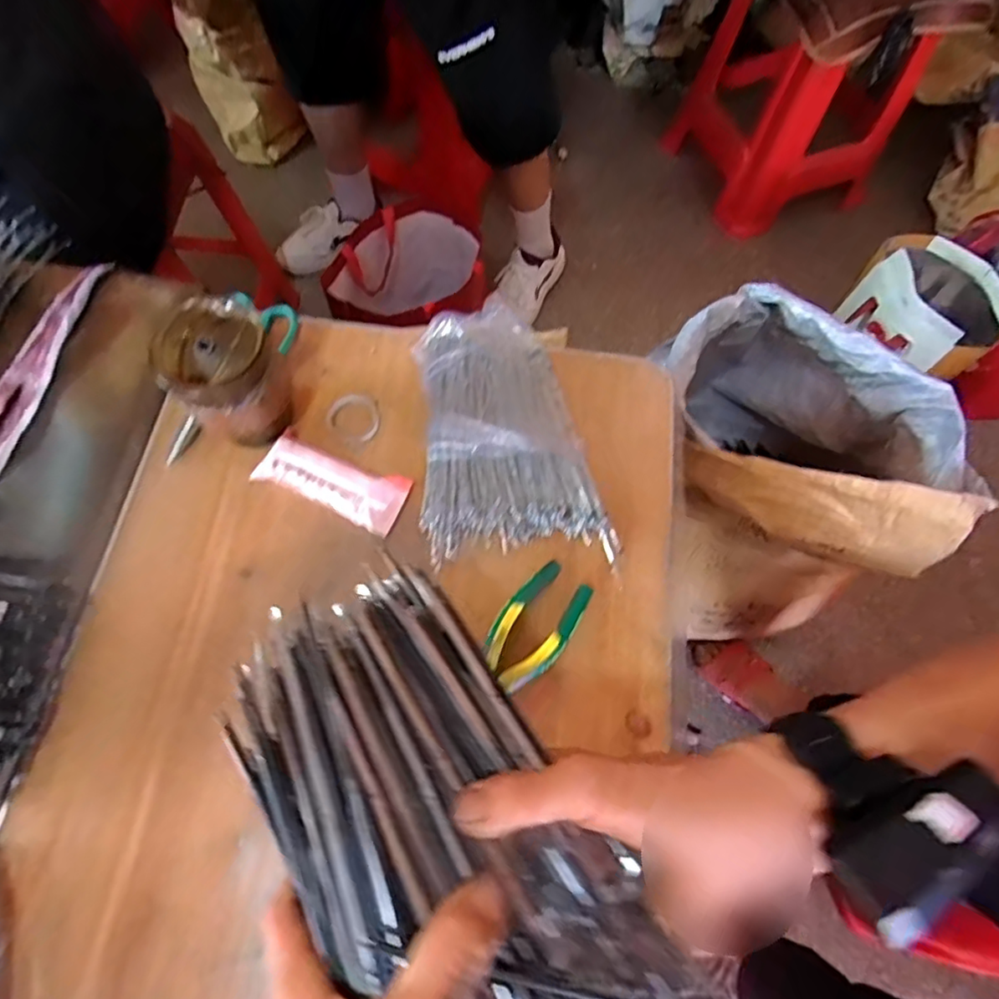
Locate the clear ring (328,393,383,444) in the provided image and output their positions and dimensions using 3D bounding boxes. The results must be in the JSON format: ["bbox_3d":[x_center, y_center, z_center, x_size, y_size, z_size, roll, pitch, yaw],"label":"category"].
[{"bbox_3d":[-0.133,-0.076,0.537,0.047,0.011,0.048,1,67,-2],"label":"clear ring"}]

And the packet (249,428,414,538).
[{"bbox_3d":[-0.143,-0.018,0.503,0.125,0.027,0.053,22,68,7],"label":"packet"}]

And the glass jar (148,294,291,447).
[{"bbox_3d":[-0.221,-0.095,0.488,0.078,0.106,0.083,1,67,-2],"label":"glass jar"}]

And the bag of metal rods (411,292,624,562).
[{"bbox_3d":[0.006,-0.072,0.526,0.154,0.039,0.249,-4,67,-3],"label":"bag of metal rods"}]

